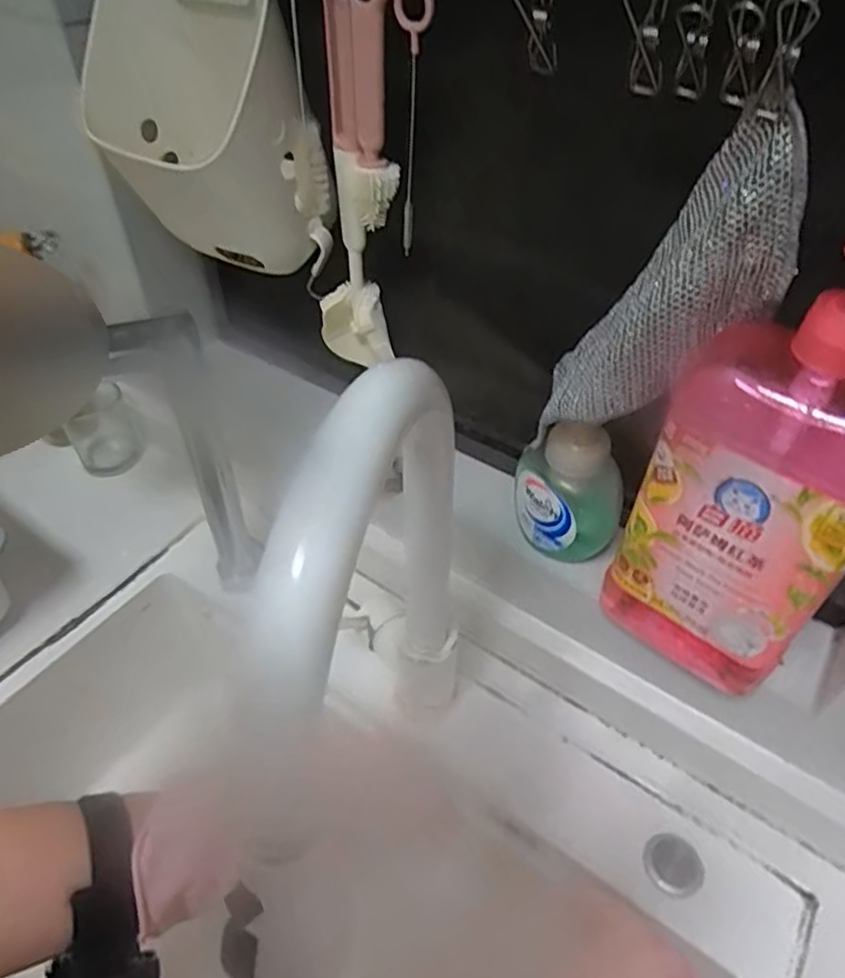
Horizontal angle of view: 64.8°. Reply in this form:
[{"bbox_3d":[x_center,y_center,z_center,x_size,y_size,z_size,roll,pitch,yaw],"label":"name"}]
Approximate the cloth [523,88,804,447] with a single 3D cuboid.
[{"bbox_3d":[0.137,-0.097,0.361,0.063,0.195,0.043,18,41,-21],"label":"cloth"}]

